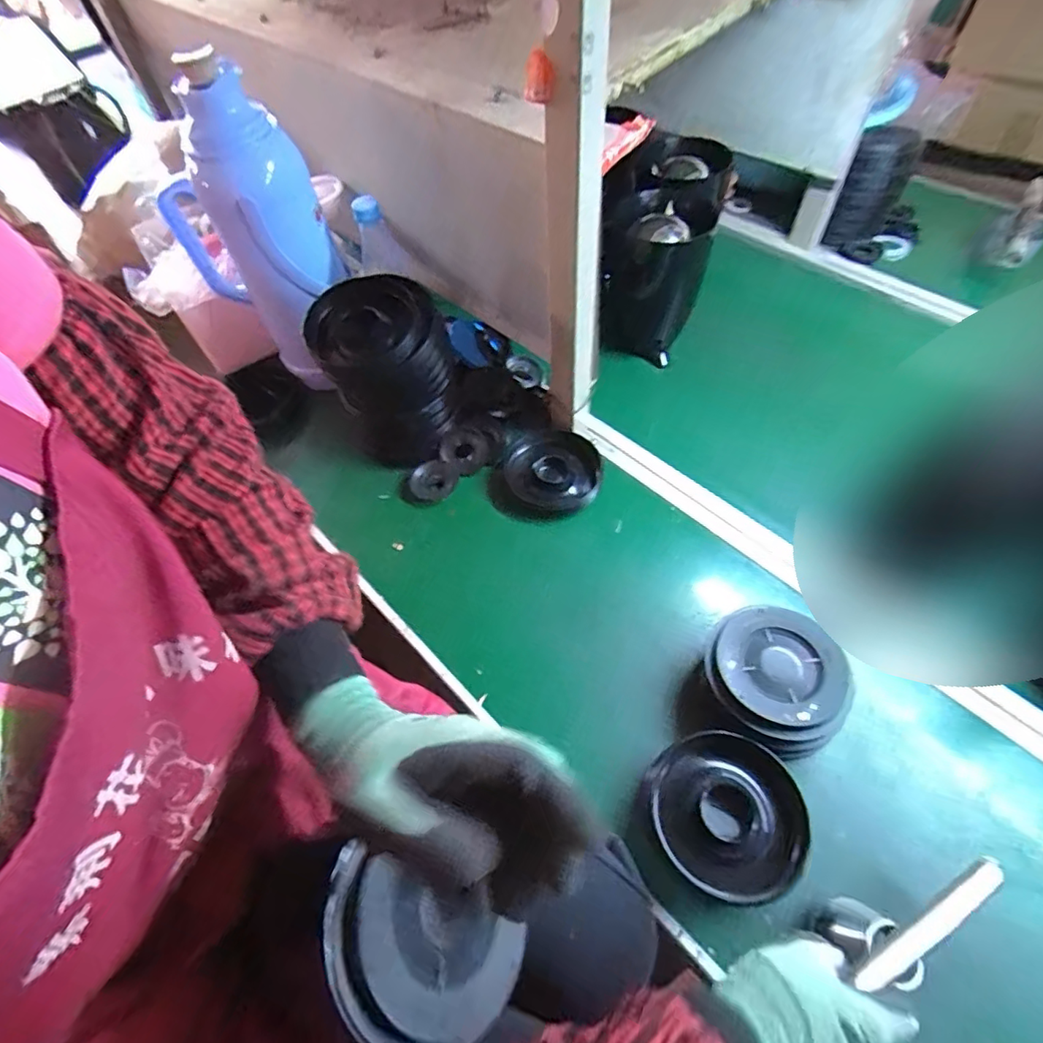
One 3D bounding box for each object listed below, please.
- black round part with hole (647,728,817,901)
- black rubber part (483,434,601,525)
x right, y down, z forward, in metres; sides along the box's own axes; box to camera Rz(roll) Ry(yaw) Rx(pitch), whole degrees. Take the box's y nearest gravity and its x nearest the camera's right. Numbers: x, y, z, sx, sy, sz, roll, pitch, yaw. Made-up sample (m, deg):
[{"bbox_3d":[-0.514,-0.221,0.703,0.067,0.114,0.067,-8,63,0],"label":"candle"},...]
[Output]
[{"bbox_3d":[0.167,0.244,0.459,0.119,0.054,0.112,-2,55,2],"label":"black round part with hole"},{"bbox_3d":[0.028,-0.054,0.669,0.138,0.031,0.110,-12,56,-5],"label":"black rubber part"}]

